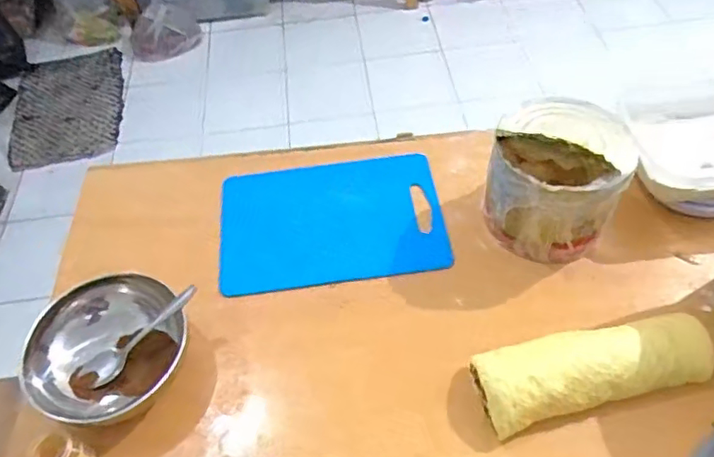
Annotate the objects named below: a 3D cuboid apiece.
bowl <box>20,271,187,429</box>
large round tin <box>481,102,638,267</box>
[{"bbox_3d":[-0.276,0.130,0.617,0.146,0.088,0.159,-2,53,3],"label":"bowl"},{"bbox_3d":[0.238,-0.062,0.678,0.143,0.144,0.145,-2,53,3],"label":"large round tin"}]

